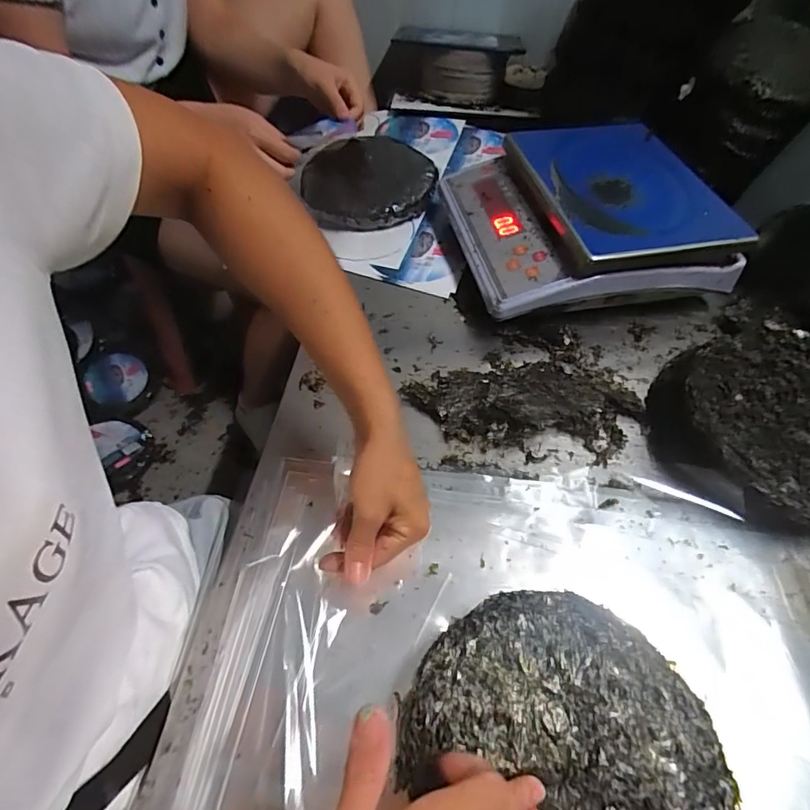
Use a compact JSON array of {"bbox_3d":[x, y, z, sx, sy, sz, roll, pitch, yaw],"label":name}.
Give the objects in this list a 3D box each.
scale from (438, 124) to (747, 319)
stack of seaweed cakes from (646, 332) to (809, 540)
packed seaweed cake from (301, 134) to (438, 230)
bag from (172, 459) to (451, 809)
[{"bbox_3d":[0.211,-0.227,0.593,0.285,0.114,0.255,-8,56,-9],"label":"scale"},{"bbox_3d":[0.364,0.024,0.472,0.208,0.059,0.213,-13,57,-12],"label":"stack of seaweed cakes"},{"bbox_3d":[-0.052,-0.330,0.693,0.182,0.036,0.196,-3,55,-4],"label":"packed seaweed cake"},{"bbox_3d":[-0.060,0.175,0.385,0.163,0.021,0.276,8,56,2],"label":"bag"}]

